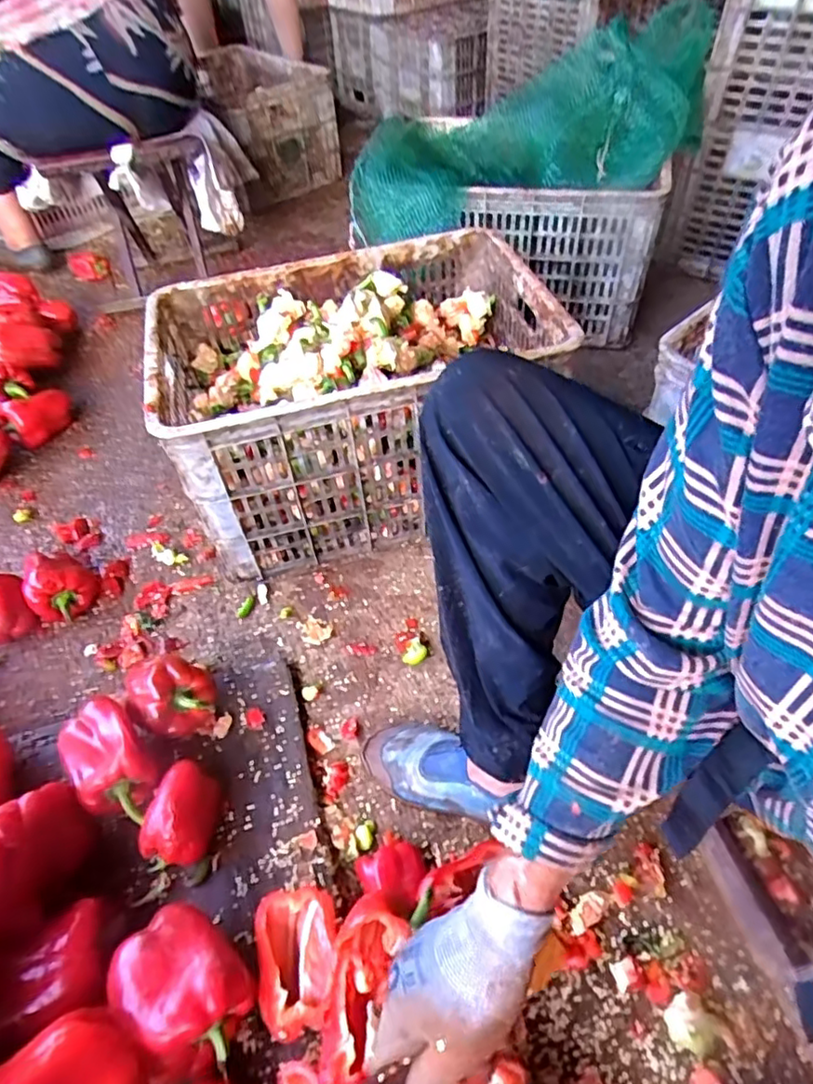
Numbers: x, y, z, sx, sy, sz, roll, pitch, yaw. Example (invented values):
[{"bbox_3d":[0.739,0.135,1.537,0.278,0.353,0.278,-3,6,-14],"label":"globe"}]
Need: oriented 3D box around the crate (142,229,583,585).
[{"bbox_3d":[-0.077,-0.218,0.904,0.511,0.277,0.373,-12,49,-8],"label":"crate"}]

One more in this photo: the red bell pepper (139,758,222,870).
[{"bbox_3d":[-0.231,0.286,0.636,0.071,0.065,0.093,11,50,12],"label":"red bell pepper"}]

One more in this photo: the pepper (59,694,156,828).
[{"bbox_3d":[-0.321,0.240,0.661,0.079,0.072,0.125,-34,55,-25],"label":"pepper"}]

